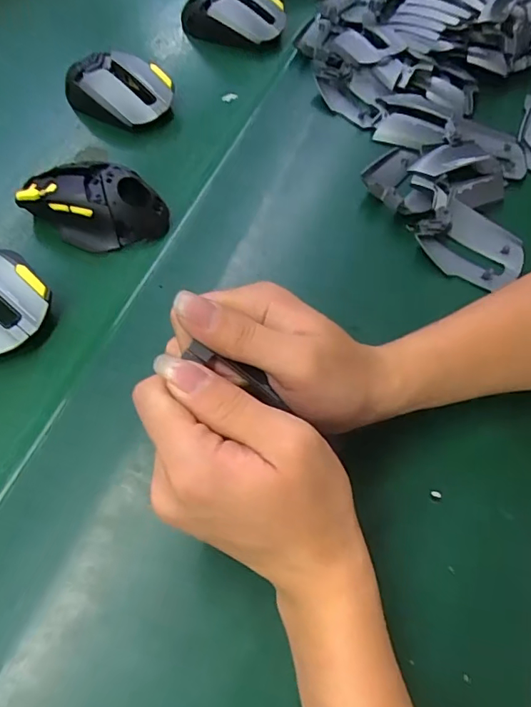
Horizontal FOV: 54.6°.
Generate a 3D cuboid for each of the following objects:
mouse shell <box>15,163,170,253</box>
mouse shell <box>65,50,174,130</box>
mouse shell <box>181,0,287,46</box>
[{"bbox_3d":[-0.135,-0.118,0.402,0.112,0.035,0.064,16,60,9],"label":"mouse shell"},{"bbox_3d":[-0.140,-0.245,0.481,0.108,0.042,0.070,14,60,8],"label":"mouse shell"},{"bbox_3d":[-0.037,-0.362,0.555,0.115,0.042,0.072,10,59,6],"label":"mouse shell"}]

